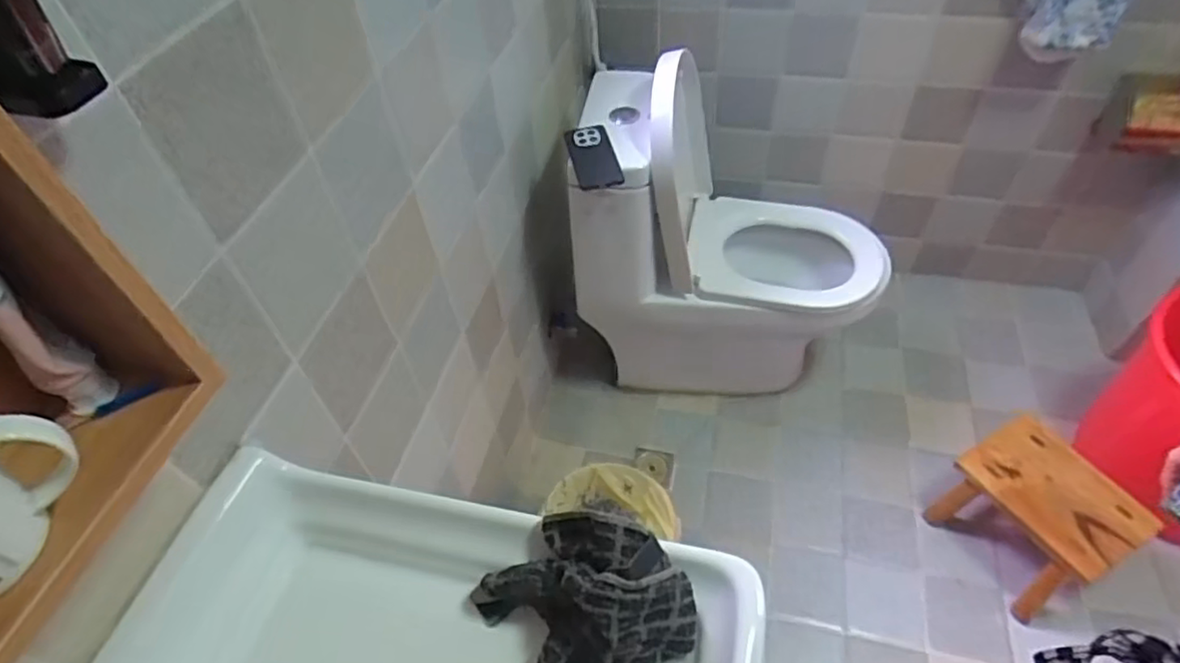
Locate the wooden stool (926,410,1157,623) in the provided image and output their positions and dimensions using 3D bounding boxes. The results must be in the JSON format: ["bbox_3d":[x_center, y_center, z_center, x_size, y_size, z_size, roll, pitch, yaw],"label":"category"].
[{"bbox_3d":[0.869,0.354,1.278,0.252,0.170,0.285,-22,50,-15],"label":"wooden stool"}]

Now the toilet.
[{"bbox_3d":[0.298,-0.168,1.419,0.642,0.701,0.351,-1,48,4],"label":"toilet"}]

